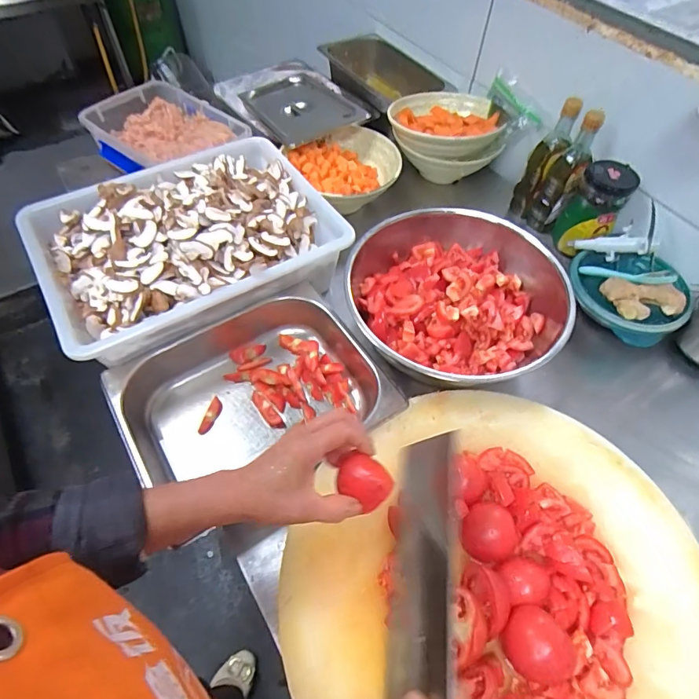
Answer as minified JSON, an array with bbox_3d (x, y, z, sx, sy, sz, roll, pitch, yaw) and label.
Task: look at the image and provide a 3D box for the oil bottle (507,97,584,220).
[{"bbox_3d":[0.358,-0.345,0.849,0.056,0.229,0.055,20,57,11],"label":"oil bottle"}]

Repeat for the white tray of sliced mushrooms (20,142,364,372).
[{"bbox_3d":[-0.253,-0.194,0.710,0.430,0.101,0.349,-24,60,-17],"label":"white tray of sliced mushrooms"}]

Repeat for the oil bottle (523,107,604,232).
[{"bbox_3d":[0.380,-0.309,0.819,0.062,0.211,0.053,25,58,14],"label":"oil bottle"}]

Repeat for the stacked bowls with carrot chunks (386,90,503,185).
[{"bbox_3d":[0.191,-0.429,0.939,0.213,0.125,0.211,4,56,0],"label":"stacked bowls with carrot chunks"}]

